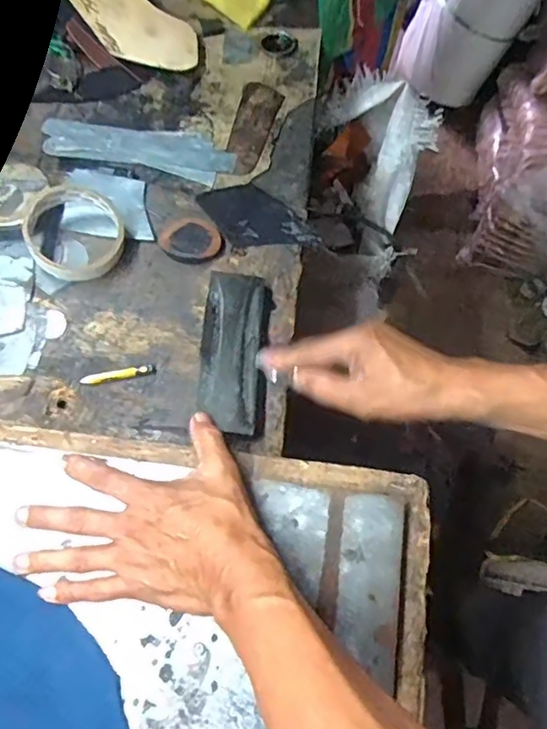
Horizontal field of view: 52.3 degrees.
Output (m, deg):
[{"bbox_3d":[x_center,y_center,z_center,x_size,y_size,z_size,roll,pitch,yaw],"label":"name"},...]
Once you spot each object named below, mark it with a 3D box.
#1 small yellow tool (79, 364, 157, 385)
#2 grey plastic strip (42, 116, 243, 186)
[{"bbox_3d":[-0.131,0.008,0.468,0.061,0.005,0.008,-9,66,-7],"label":"small yellow tool"},{"bbox_3d":[-0.145,-0.237,0.606,0.207,0.007,0.064,12,65,3],"label":"grey plastic strip"}]

